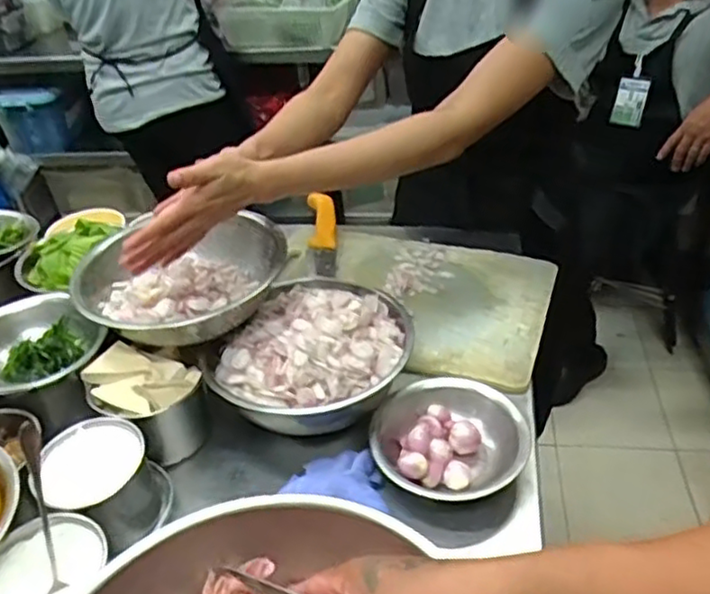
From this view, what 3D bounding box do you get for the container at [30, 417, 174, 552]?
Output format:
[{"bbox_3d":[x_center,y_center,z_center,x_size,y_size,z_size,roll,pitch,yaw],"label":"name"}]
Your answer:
[{"bbox_3d":[-0.233,0.176,0.630,0.096,0.087,0.095,-3,37,2],"label":"container"}]

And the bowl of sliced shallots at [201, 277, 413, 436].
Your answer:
[{"bbox_3d":[-0.046,0.058,0.721,0.193,0.109,0.205,-3,37,2],"label":"bowl of sliced shallots"}]

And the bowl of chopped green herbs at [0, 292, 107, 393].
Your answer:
[{"bbox_3d":[-0.347,0.052,0.715,0.121,0.049,0.144,2,37,9],"label":"bowl of chopped green herbs"}]

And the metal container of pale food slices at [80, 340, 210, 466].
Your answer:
[{"bbox_3d":[-0.214,0.109,0.699,0.105,0.097,0.089,17,42,27],"label":"metal container of pale food slices"}]

